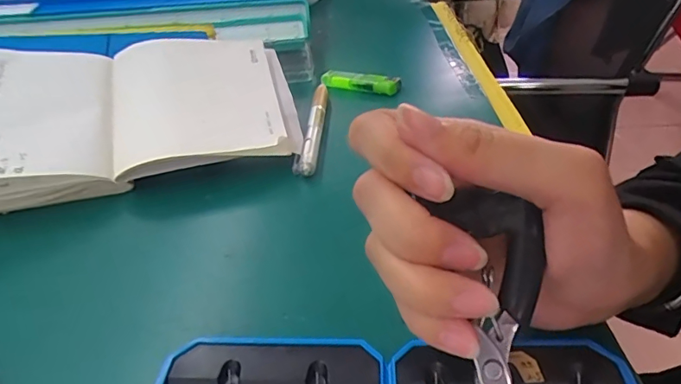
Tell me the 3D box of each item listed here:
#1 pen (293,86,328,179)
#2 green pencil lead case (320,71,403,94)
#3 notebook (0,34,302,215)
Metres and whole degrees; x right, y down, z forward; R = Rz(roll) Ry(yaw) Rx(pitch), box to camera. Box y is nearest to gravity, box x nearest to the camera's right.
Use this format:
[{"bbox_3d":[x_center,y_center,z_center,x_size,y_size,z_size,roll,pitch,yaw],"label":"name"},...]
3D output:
[{"bbox_3d":[-0.019,-0.050,0.369,0.015,0.011,0.126,2,34,5],"label":"pen"},{"bbox_3d":[0.016,-0.094,0.417,0.076,0.016,0.012,20,39,29],"label":"green pencil lead case"},{"bbox_3d":[-0.157,-0.060,0.345,0.239,0.034,0.133,-7,52,-15],"label":"notebook"}]

